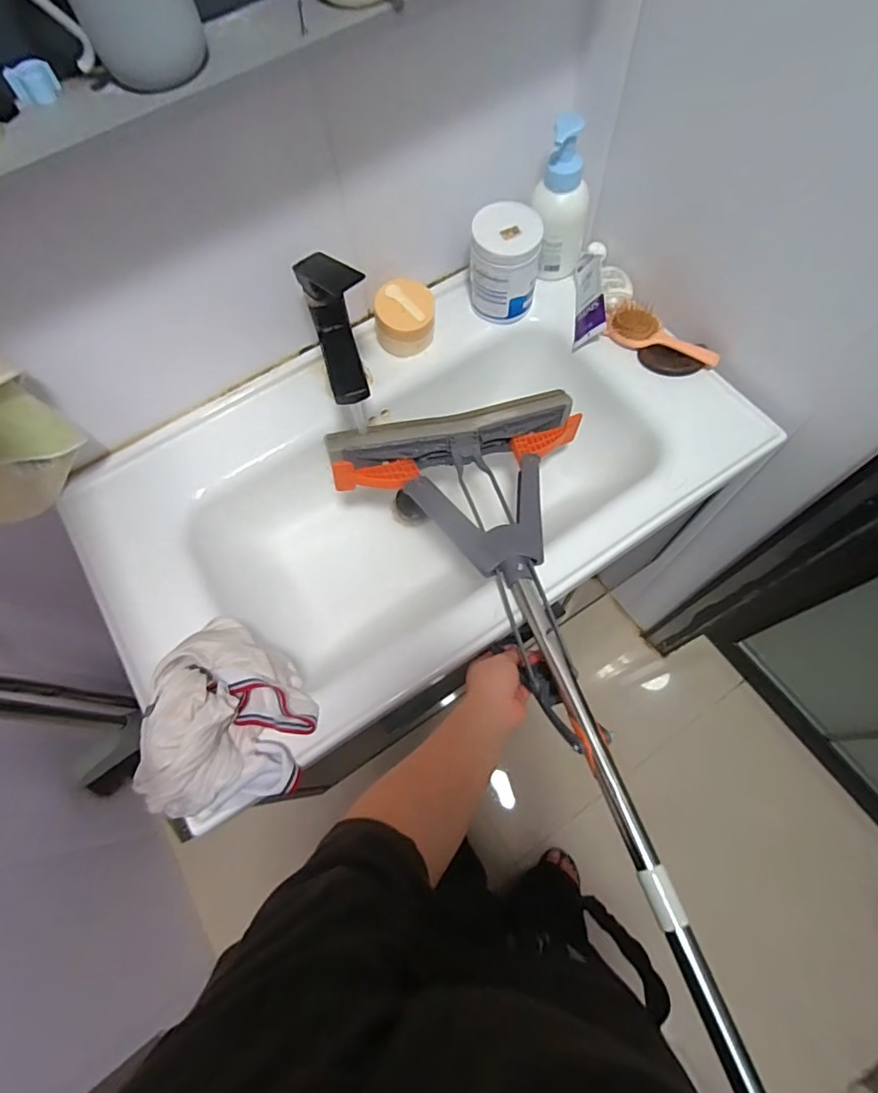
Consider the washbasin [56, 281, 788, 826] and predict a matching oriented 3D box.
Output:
[{"bbox_3d":[-0.038,-0.070,0.722,0.761,0.176,0.467,-33,72,-11],"label":"washbasin"}]

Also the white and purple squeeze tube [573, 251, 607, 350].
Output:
[{"bbox_3d":[0.214,-0.351,0.739,0.030,0.052,0.142,15,67,-24],"label":"white and purple squeeze tube"}]

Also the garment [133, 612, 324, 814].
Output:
[{"bbox_3d":[-0.211,0.161,0.512,0.162,0.073,0.186,-3,69,0],"label":"garment"}]

